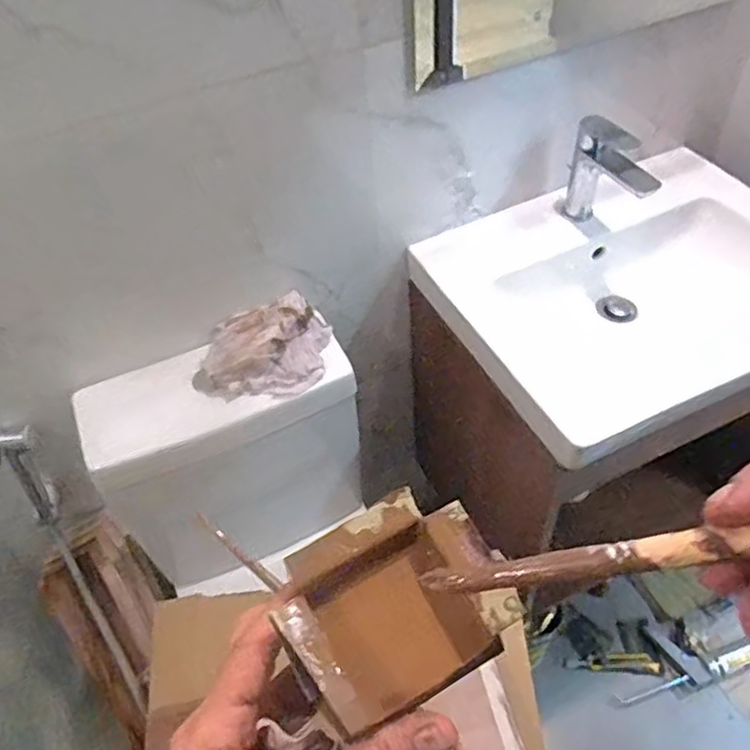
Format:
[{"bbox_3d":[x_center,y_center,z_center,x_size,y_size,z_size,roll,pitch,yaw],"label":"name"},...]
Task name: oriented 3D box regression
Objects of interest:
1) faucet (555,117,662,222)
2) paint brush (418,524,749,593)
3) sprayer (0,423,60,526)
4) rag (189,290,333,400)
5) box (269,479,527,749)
[{"bbox_3d":[0.344,-0.286,0.987,0.050,0.163,0.137,-23,52,-14],"label":"faucet"},{"bbox_3d":[0.114,0.052,0.211,0.209,0.007,0.010,-16,46,22],"label":"paint brush"},{"bbox_3d":[-0.513,0.150,1.003,0.065,0.184,0.053,-25,52,-16],"label":"sprayer"},{"bbox_3d":[-0.161,-0.039,0.948,0.197,0.067,0.150,-12,50,-5],"label":"rag"},{"bbox_3d":[0.006,0.095,0.279,0.088,0.028,0.076,-25,52,-16],"label":"box"}]

